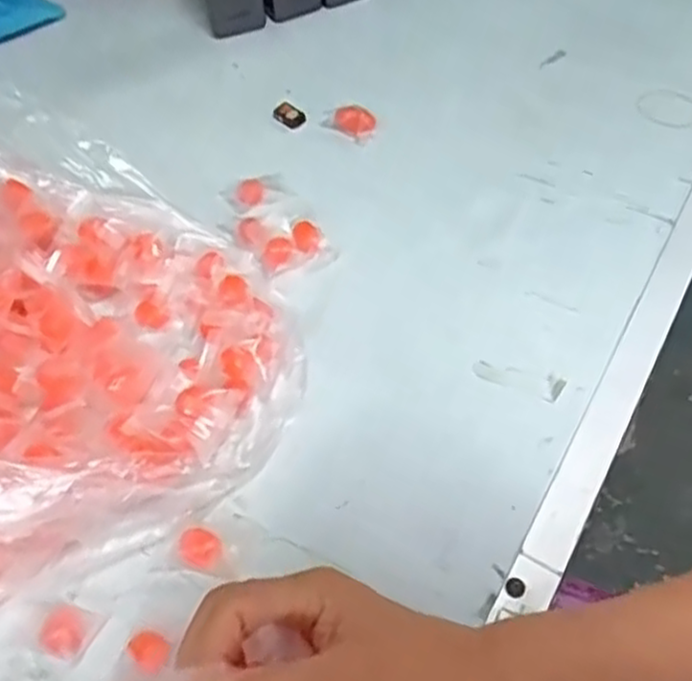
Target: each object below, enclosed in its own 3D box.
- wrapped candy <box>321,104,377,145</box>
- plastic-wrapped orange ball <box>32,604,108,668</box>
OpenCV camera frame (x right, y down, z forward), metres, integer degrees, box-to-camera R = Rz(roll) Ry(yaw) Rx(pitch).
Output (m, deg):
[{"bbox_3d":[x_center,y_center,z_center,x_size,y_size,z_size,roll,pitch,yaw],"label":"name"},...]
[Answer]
[{"bbox_3d":[0.003,-0.179,0.607,0.049,0.025,0.018,33,61,26],"label":"wrapped candy"},{"bbox_3d":[-0.143,0.146,0.374,0.032,0.021,0.026,10,53,12],"label":"plastic-wrapped orange ball"}]

